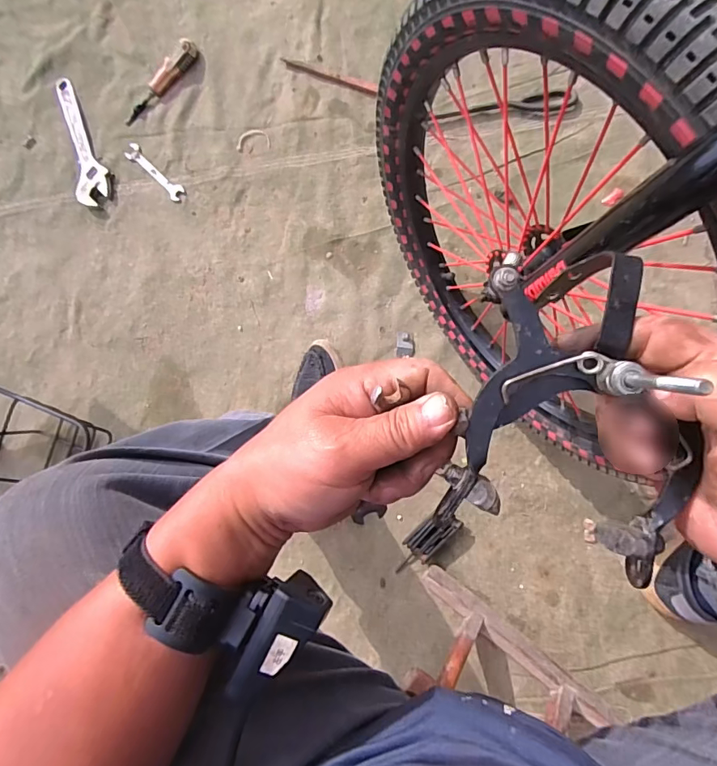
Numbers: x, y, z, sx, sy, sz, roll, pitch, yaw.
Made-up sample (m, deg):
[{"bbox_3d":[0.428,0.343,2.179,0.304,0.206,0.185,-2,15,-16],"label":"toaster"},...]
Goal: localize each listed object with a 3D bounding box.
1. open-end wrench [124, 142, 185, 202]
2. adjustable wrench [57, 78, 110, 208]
[{"bbox_3d":[-0.366,-0.378,0.840,0.143,0.004,0.028,43,95,8],"label":"open-end wrench"},{"bbox_3d":[-0.509,-0.449,0.860,0.061,0.012,0.253,-15,86,8],"label":"adjustable wrench"}]

